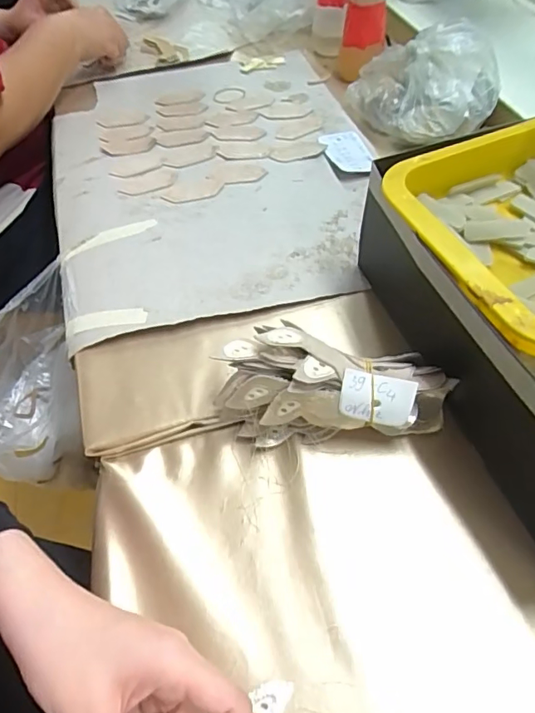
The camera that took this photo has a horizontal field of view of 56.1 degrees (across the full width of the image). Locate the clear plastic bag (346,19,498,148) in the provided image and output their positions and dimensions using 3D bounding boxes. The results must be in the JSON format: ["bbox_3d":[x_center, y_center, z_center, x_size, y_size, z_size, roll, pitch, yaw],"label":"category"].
[{"bbox_3d":[0.188,-0.334,0.618,0.177,0.091,0.132,38,65,27],"label":"clear plastic bag"}]

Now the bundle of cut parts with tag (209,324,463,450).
[{"bbox_3d":[0.047,0.019,0.376,0.172,0.062,0.067,-2,54,3],"label":"bundle of cut parts with tag"}]

